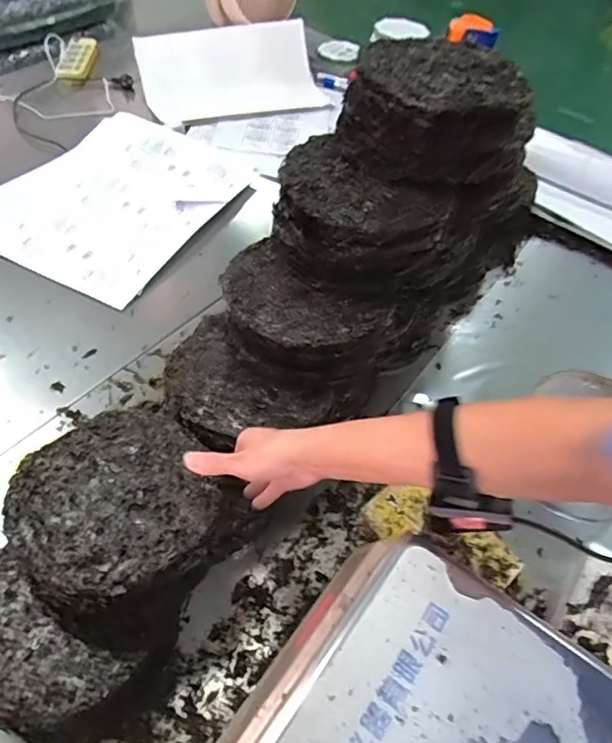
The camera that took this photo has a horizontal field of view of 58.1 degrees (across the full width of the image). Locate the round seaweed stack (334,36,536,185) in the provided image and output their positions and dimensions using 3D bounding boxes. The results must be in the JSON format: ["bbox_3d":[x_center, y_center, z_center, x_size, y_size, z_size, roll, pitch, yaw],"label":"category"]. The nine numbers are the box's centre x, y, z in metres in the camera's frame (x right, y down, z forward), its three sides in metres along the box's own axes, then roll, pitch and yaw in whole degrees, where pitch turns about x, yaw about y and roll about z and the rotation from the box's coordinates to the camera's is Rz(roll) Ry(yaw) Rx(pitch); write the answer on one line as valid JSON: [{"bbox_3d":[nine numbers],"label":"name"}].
[{"bbox_3d":[0.167,-0.328,0.690,0.196,0.102,0.227,33,56,19],"label":"round seaweed stack"}]

